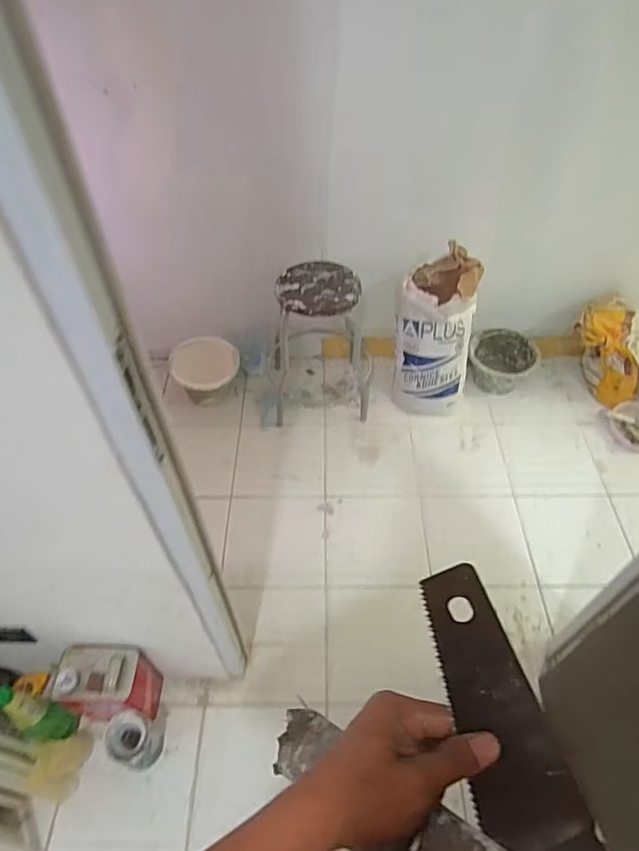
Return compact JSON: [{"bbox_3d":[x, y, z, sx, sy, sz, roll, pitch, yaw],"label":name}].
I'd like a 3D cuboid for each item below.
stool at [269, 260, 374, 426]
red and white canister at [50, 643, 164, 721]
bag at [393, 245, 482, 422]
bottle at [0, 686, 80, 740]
[{"bbox_3d":[0.014,-0.279,1.847,0.370,0.502,0.289,-6,50,-4],"label":"stool"},{"bbox_3d":[-0.487,0.616,1.250,0.175,0.270,0.114,2,50,3],"label":"red and white canister"},{"bbox_3d":[0.385,-0.285,1.807,0.218,0.567,0.230,-23,54,-17],"label":"bag"},{"bbox_3d":[-0.622,0.646,1.173,0.055,0.318,0.072,14,52,12],"label":"bottle"}]

